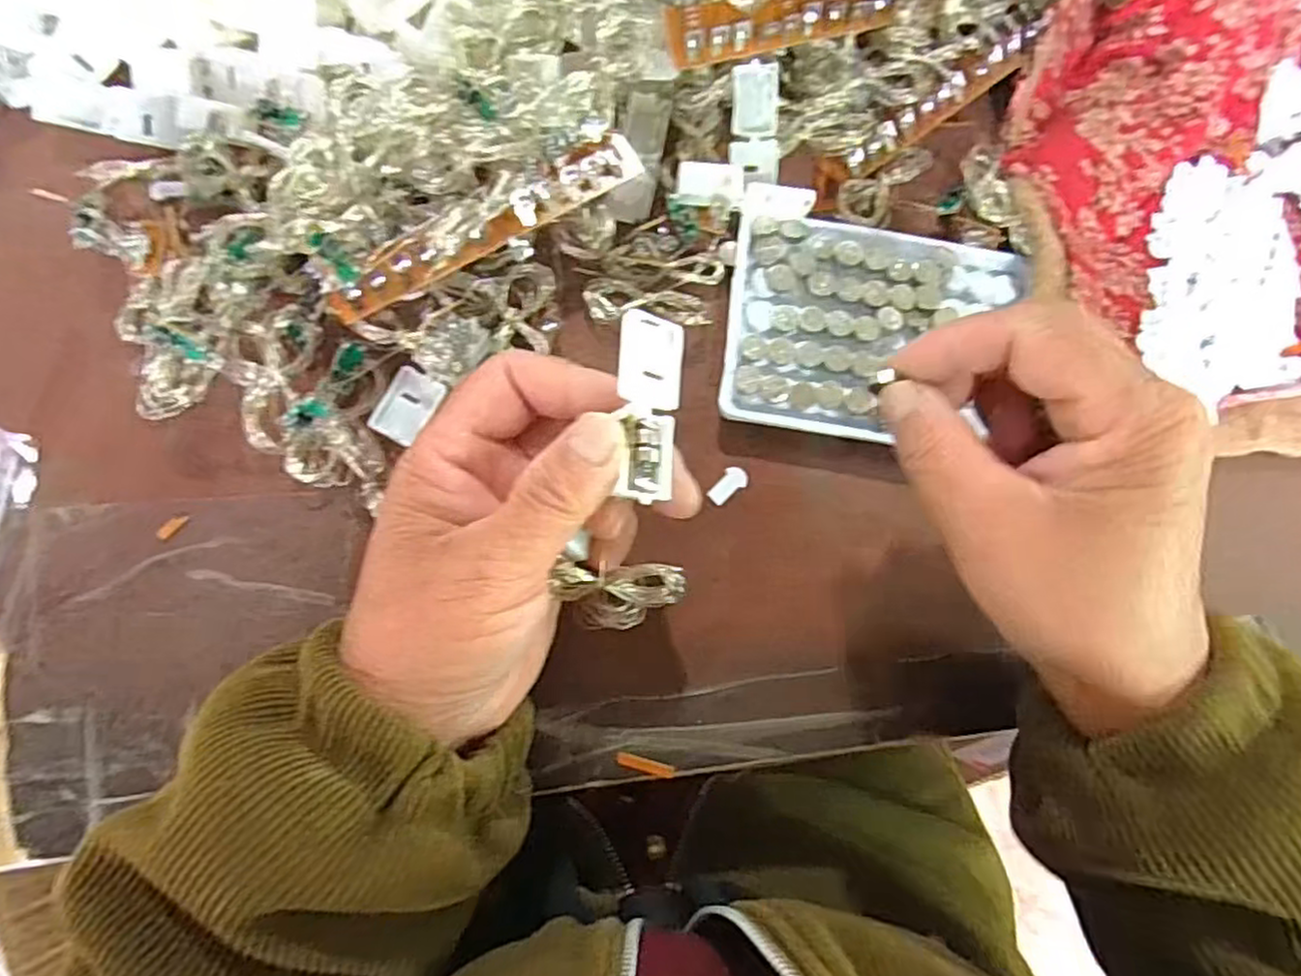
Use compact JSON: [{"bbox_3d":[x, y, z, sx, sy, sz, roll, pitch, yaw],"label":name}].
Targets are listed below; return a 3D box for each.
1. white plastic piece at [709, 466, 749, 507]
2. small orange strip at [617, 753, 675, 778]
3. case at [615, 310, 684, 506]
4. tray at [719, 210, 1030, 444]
[{"bbox_3d":[0.031,-0.001,0.278,0.010,0.004,0.018,45,79,4],"label":"white plastic piece"},{"bbox_3d":[-0.002,0.102,0.256,0.022,0.004,0.005,16,78,-2],"label":"small orange strip"},{"bbox_3d":[-0.001,-0.026,0.211,0.021,0.013,0.055,7,81,-28],"label":"case"},{"bbox_3d":[0.093,-0.065,0.286,0.121,0.012,0.090,8,79,-4],"label":"tray"}]

